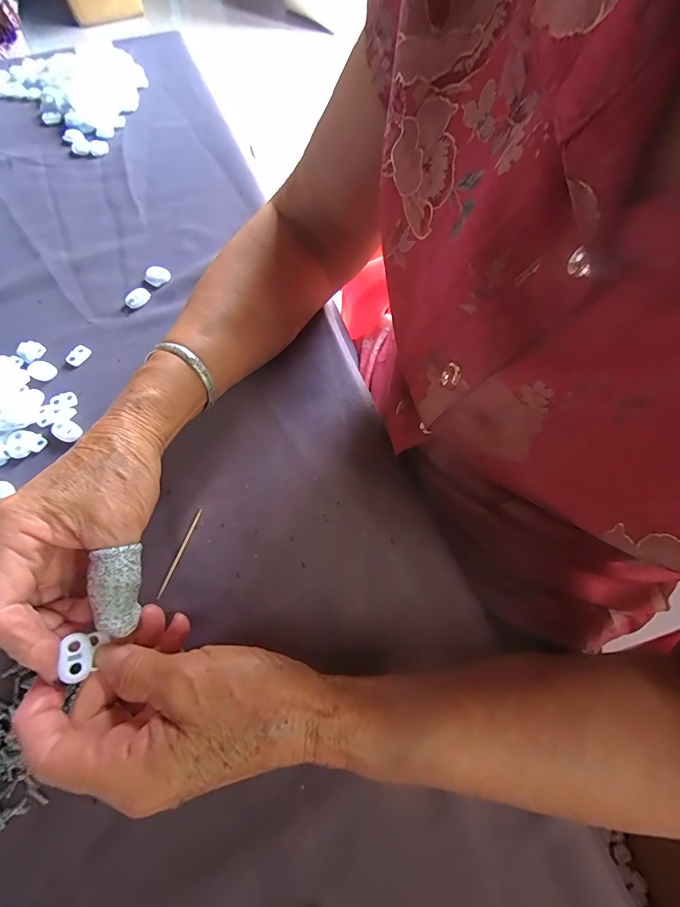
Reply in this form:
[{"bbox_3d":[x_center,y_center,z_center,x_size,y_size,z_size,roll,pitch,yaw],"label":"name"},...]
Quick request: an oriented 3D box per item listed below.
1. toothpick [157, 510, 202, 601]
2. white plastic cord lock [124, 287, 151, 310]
[{"bbox_3d":[-0.106,0.065,0.271,0.004,0.004,0.061,17,65,7],"label":"toothpick"},{"bbox_3d":[-0.184,-0.141,0.368,0.015,0.006,0.022,37,68,15],"label":"white plastic cord lock"}]

